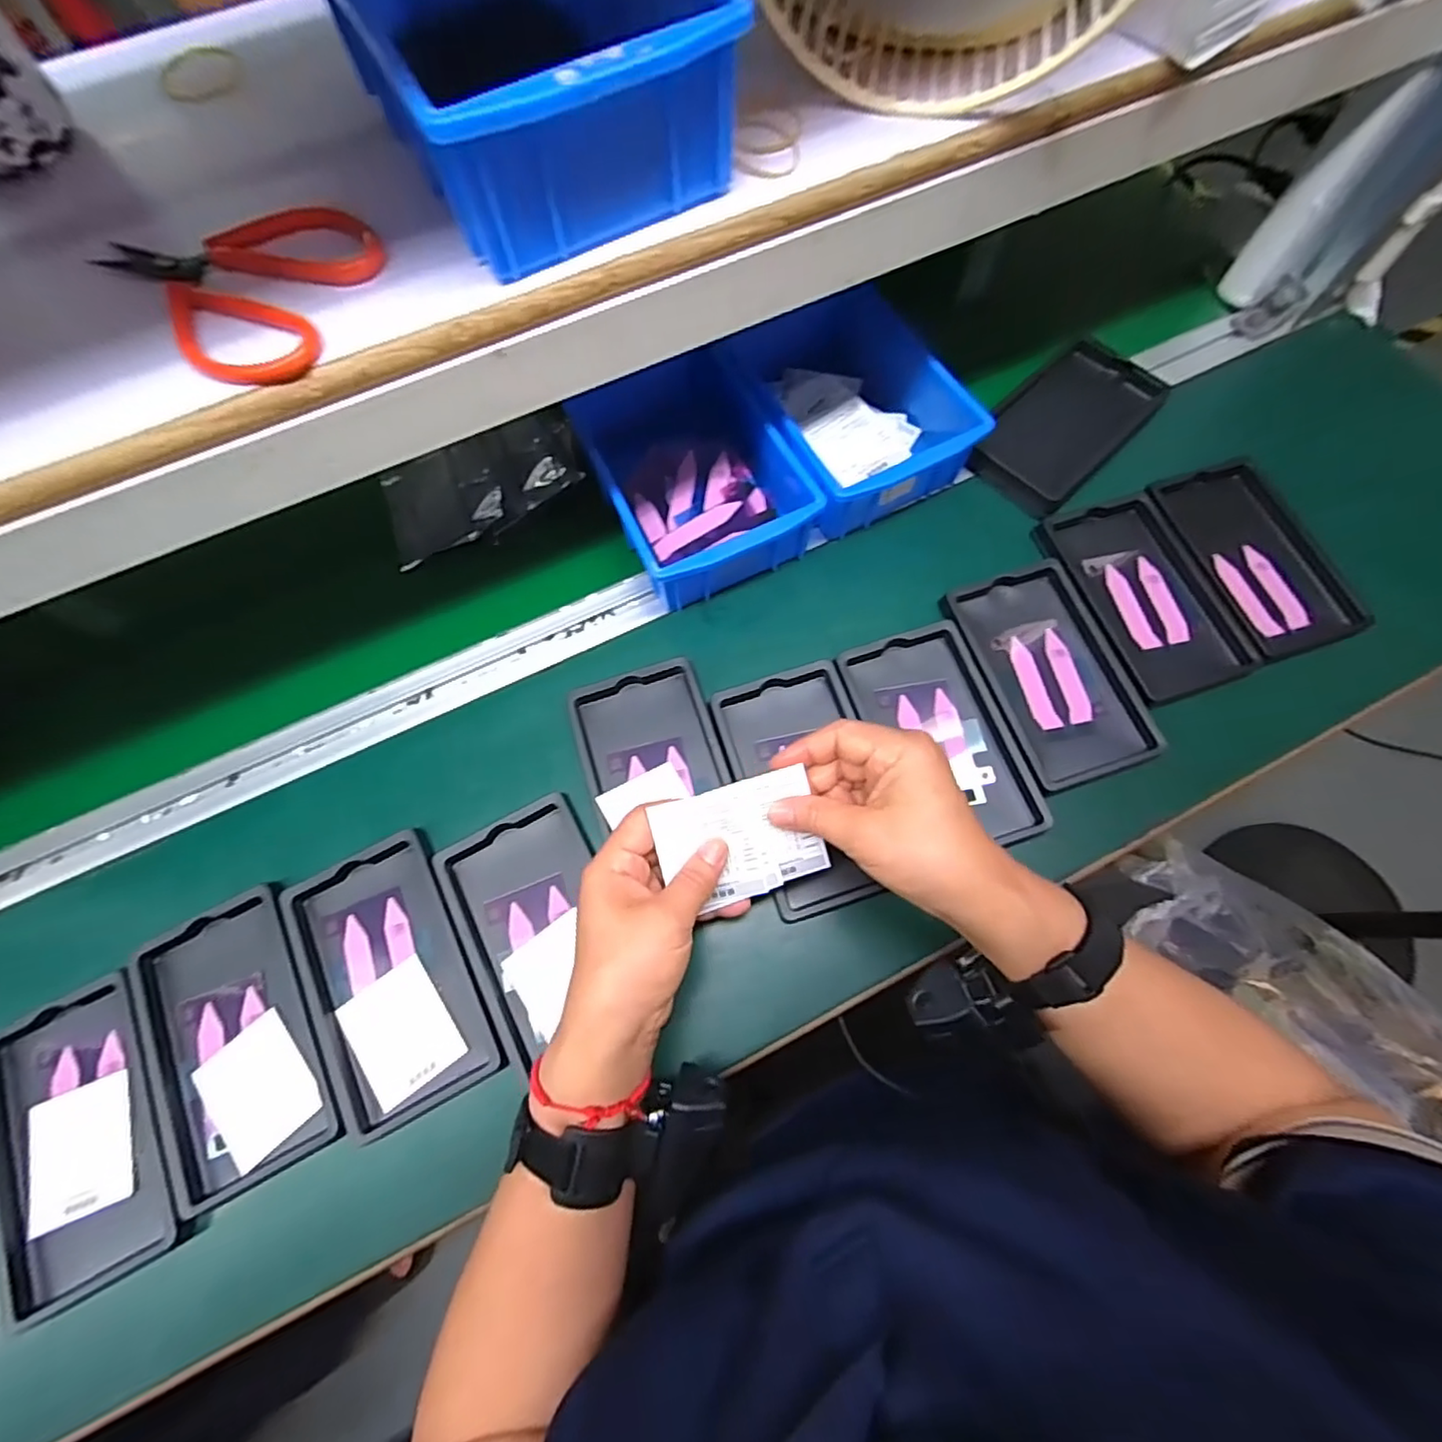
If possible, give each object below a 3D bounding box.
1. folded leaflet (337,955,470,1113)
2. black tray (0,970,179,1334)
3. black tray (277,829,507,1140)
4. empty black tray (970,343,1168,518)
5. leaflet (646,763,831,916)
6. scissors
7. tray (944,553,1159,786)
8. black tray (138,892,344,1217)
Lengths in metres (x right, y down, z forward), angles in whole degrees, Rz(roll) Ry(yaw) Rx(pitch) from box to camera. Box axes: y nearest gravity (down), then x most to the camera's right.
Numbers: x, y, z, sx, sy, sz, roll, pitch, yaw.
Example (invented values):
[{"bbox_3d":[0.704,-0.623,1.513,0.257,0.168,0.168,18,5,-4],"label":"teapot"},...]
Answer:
[{"bbox_3d":[-0.194,0.188,0.379,0.055,0.005,0.067,-35,72,-11],"label":"folded leaflet"},{"bbox_3d":[-0.377,0.244,0.366,0.091,0.017,0.157,-28,71,-8],"label":"black tray"},{"bbox_3d":[-0.203,0.157,0.386,0.094,0.013,0.158,-27,71,-8],"label":"black tray"},{"bbox_3d":[0.281,-0.245,0.513,0.091,0.018,0.165,42,76,16],"label":"empty black tray"},{"bbox_3d":[0.011,0.067,0.348,0.087,0.006,0.067,-16,105,-3],"label":"leaflet"},{"bbox_3d":[-0.203,-0.198,0.274,0.114,0.013,0.093,40,76,15],"label":"scissors"},{"bbox_3d":[0.234,-0.036,0.446,0.097,0.014,0.157,-19,70,-5],"label":"tray"},{"bbox_3d":[-0.295,0.193,0.377,0.096,0.014,0.156,-26,70,-8],"label":"black tray"}]

